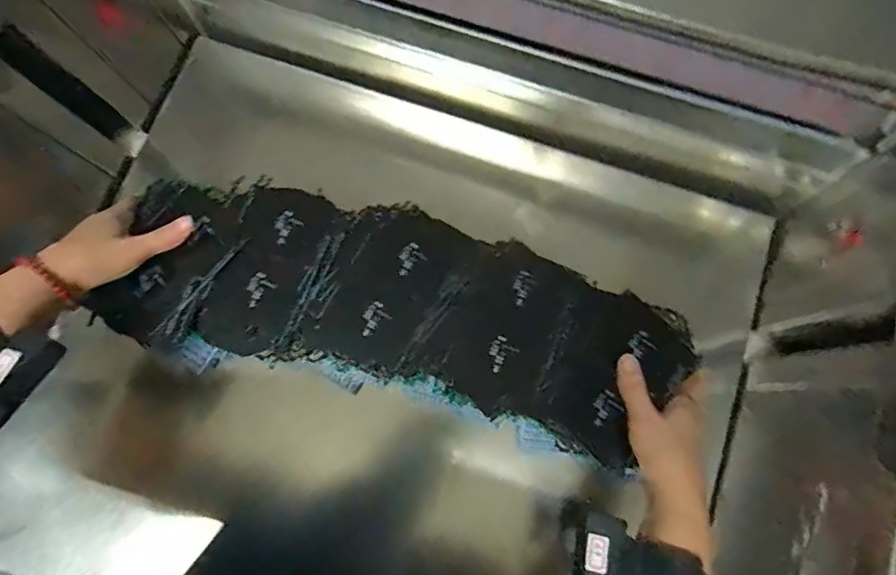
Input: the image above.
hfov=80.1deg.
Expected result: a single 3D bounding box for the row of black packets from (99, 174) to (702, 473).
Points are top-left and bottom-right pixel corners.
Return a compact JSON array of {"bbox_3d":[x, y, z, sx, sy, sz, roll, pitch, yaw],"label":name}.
[{"bbox_3d":[-0.049,0.018,0.497,0.514,0.056,0.162,13,79,5],"label":"row of black packets"}]

